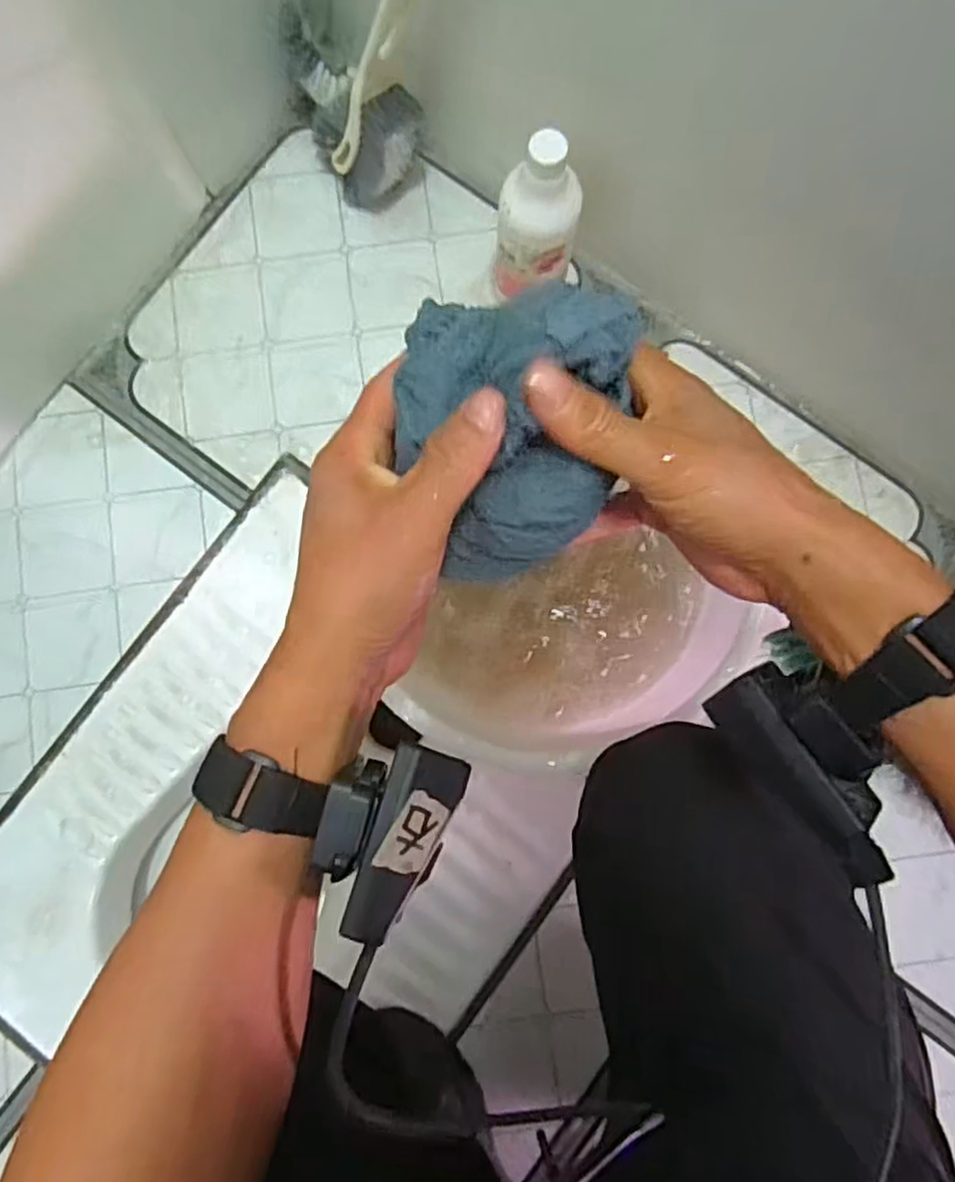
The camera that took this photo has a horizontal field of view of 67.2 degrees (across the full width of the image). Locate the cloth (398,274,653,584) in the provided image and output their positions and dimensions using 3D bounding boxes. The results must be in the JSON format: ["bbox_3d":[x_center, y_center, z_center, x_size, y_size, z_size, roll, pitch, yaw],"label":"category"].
[{"bbox_3d":[0.013,-0.062,0.295,0.085,0.072,0.104,9,83,2],"label":"cloth"}]

